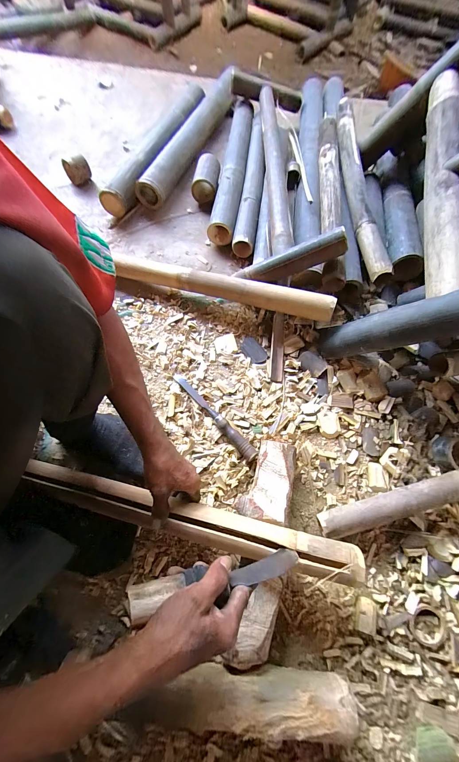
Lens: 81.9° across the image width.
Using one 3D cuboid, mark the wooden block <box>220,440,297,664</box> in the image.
[{"bbox_3d":[0.051,0.273,0.463,0.088,0.057,0.330,11,68,4],"label":"wooden block"}]

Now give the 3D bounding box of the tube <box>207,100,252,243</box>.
[{"bbox_3d":[0.015,-0.685,0.848,0.078,0.083,0.619,8,68,3],"label":"tube"}]

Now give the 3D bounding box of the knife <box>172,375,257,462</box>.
[{"bbox_3d":[-0.035,0.068,0.558,0.026,0.025,0.244,-39,74,-15],"label":"knife"}]

